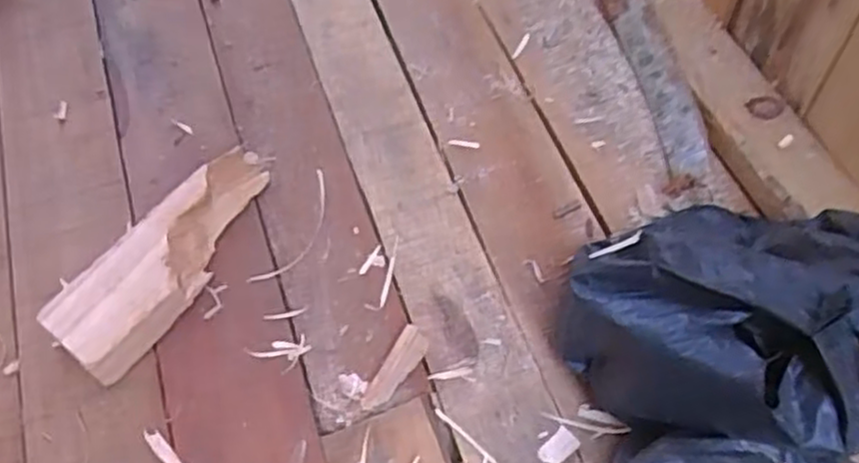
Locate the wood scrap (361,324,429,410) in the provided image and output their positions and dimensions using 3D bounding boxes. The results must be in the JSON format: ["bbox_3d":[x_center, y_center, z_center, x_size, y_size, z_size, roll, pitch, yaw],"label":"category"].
[{"bbox_3d":[-0.022,0.089,0.492,0.018,0.011,0.060,27,62,17],"label":"wood scrap"}]

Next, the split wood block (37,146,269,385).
[{"bbox_3d":[-0.172,0.017,0.517,0.058,0.040,0.178,32,64,20],"label":"split wood block"}]

